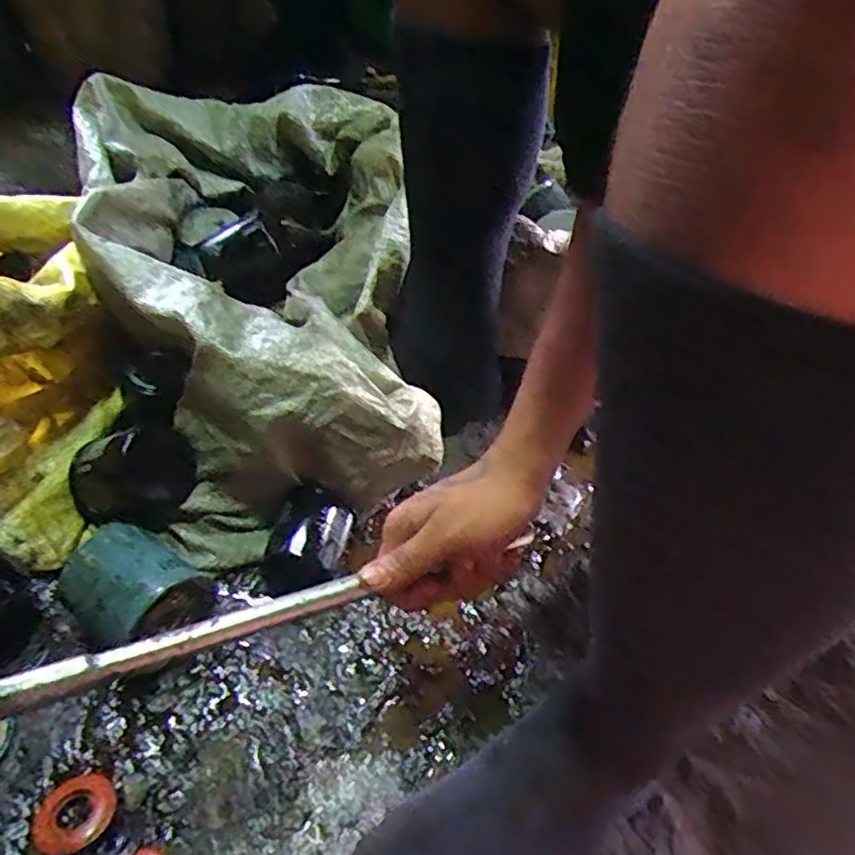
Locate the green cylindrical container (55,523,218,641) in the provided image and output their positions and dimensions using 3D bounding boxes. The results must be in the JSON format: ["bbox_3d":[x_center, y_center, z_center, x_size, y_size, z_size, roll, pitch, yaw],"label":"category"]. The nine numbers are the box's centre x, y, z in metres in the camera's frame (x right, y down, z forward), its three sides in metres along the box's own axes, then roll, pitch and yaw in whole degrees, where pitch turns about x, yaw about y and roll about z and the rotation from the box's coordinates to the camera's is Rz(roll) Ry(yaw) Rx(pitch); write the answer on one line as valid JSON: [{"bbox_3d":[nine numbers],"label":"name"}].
[{"bbox_3d":[-0.220,0.119,0.496,0.091,0.062,0.080,30,50,22],"label":"green cylindrical container"}]

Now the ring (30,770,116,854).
[{"bbox_3d":[-0.231,0.252,0.437,0.047,0.008,0.051,3,45,-3],"label":"ring"}]

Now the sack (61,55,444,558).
[{"bbox_3d":[-0.172,-0.176,0.723,0.319,0.190,0.592,-12,48,-16],"label":"sack"}]

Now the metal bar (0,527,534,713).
[{"bbox_3d":[-0.134,0.112,0.347,0.219,0.015,0.013,-11,47,-27],"label":"metal bar"}]

